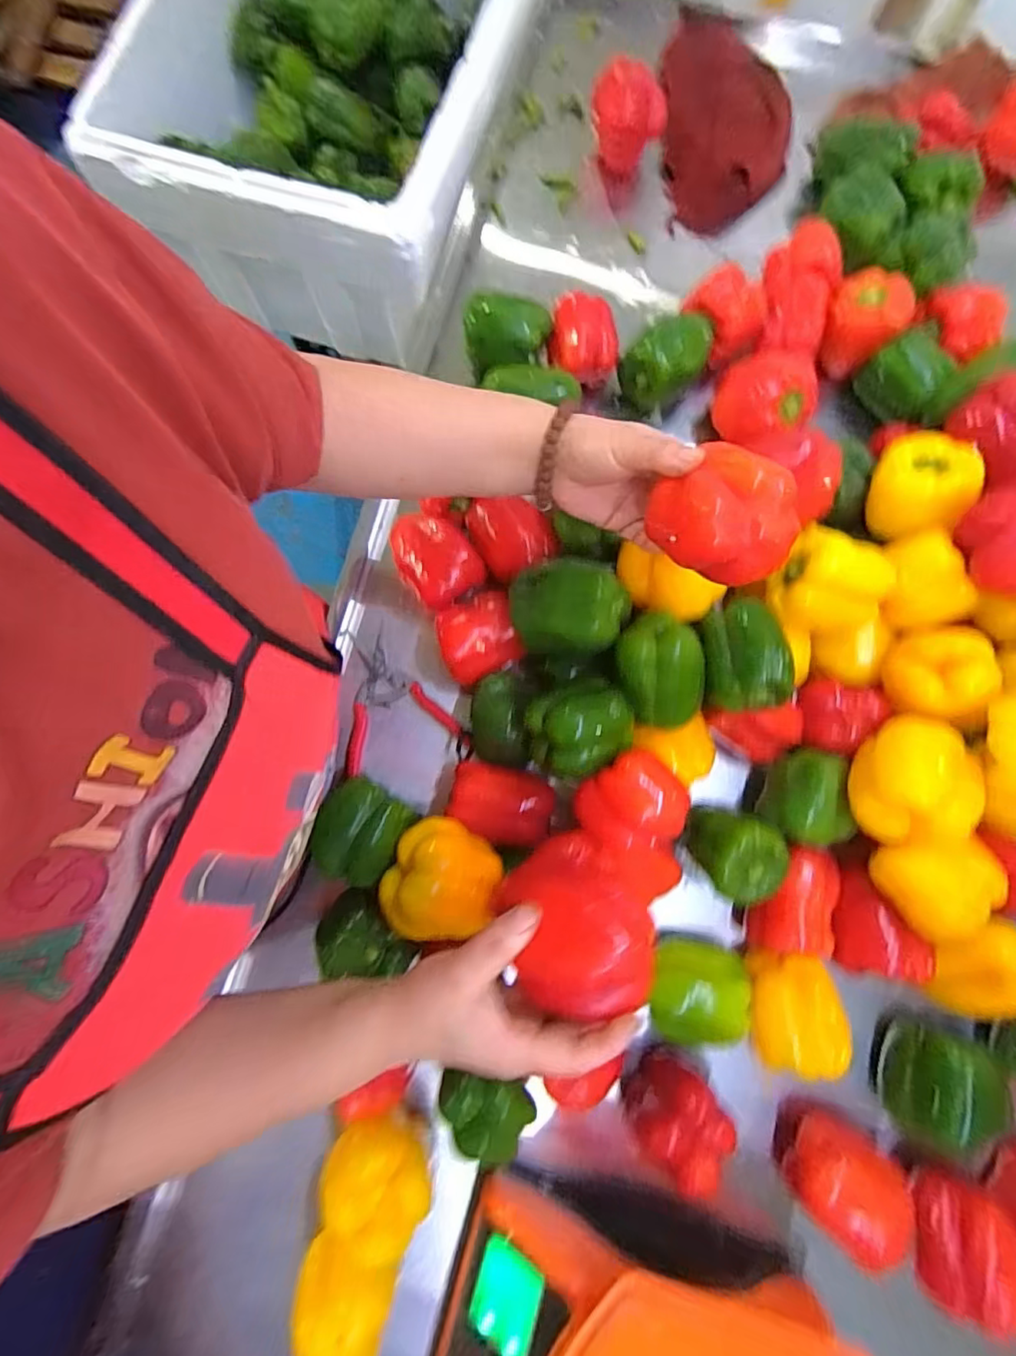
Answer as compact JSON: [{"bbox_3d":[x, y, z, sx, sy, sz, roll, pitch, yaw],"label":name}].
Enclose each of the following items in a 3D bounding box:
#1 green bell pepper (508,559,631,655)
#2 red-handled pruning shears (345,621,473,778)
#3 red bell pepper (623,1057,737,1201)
[{"bbox_3d":[0.050,-0.056,0.496,0.101,0.086,0.071,11,79,1],"label":"green bell pepper"},{"bbox_3d":[-0.106,0.021,0.575,0.123,0.027,0.141,-8,79,-2],"label":"red-handled pruning shears"},{"bbox_3d":[0.141,0.365,0.466,0.064,0.072,0.073,41,81,6],"label":"red bell pepper"}]

